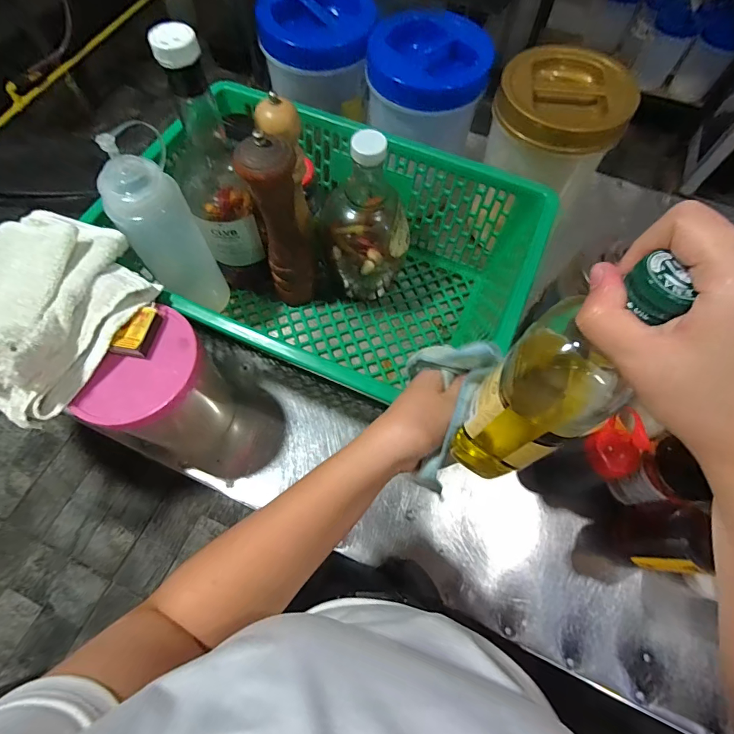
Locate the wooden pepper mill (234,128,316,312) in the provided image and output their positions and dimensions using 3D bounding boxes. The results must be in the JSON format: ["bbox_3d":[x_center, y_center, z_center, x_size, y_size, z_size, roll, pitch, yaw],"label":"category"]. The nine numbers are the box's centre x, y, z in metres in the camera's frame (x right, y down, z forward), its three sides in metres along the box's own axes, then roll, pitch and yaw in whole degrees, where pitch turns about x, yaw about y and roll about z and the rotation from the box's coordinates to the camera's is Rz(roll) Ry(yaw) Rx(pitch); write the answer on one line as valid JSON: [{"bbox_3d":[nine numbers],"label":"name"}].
[{"bbox_3d":[-0.110,-0.177,0.518,0.063,0.251,0.064,-11,67,-5],"label":"wooden pepper mill"}]

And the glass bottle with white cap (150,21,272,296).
[{"bbox_3d":[-0.186,-0.217,0.497,0.068,0.328,0.084,-16,68,-7],"label":"glass bottle with white cap"}]

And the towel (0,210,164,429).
[{"bbox_3d":[-0.335,-0.068,0.396,0.185,0.053,0.205,22,68,9],"label":"towel"}]

